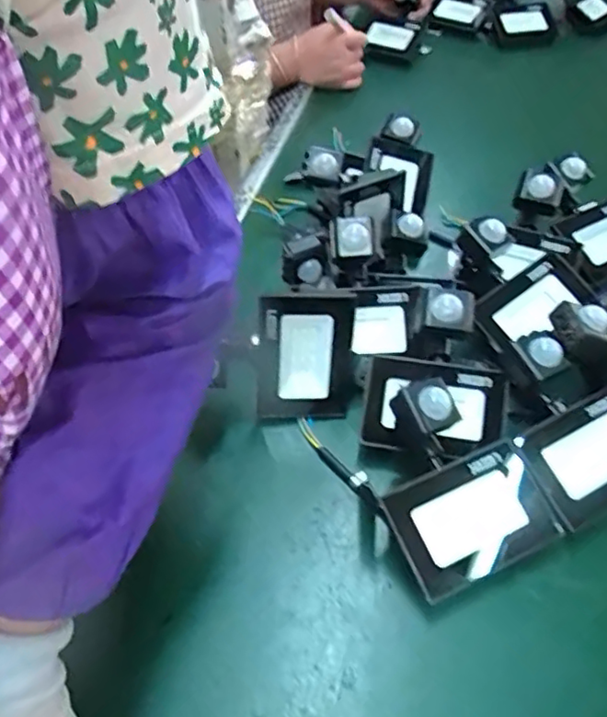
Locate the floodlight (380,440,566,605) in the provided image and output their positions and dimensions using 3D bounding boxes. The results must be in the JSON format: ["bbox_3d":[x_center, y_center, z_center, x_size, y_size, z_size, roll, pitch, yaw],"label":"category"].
[{"bbox_3d":[0.114,0.110,0.424,0.108,0.020,0.073,-20,68,-19],"label":"floodlight"}]

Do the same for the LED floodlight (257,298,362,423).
[{"bbox_3d":[0.000,-0.004,0.498,0.083,0.108,0.028,-4,30,0],"label":"LED floodlight"}]

